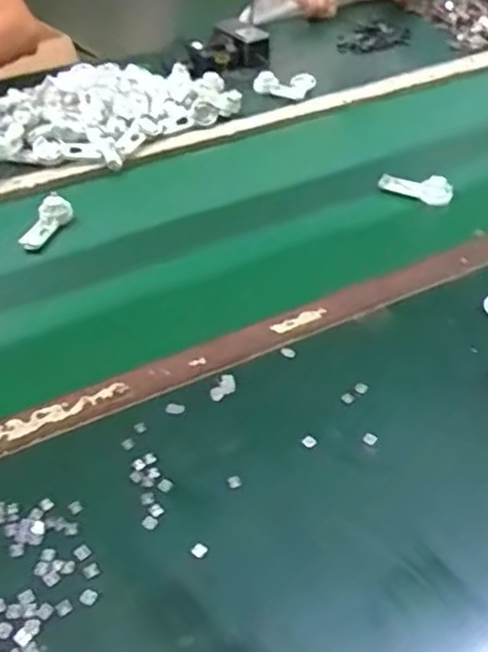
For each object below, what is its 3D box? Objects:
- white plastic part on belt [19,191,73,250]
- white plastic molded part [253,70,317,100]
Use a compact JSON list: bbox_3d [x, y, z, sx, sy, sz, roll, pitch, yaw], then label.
[{"bbox_3d":[-0.248,-0.127,0.866,0.032,0.028,0.081,21,66,23],"label":"white plastic part on belt"},{"bbox_3d":[0.069,-0.408,1.171,0.103,0.029,0.053,-1,41,0],"label":"white plastic molded part"}]

